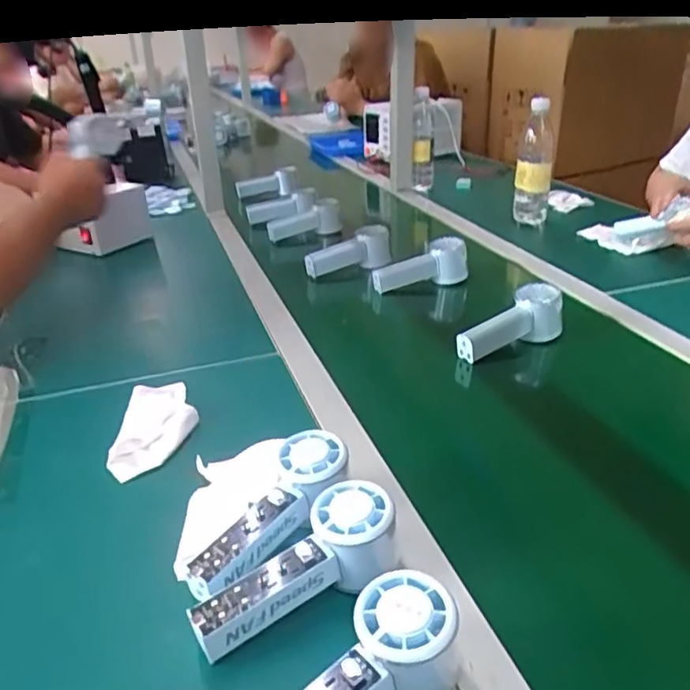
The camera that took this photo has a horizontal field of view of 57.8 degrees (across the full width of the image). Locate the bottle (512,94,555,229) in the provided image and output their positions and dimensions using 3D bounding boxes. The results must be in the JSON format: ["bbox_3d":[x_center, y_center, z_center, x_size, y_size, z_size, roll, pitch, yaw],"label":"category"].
[{"bbox_3d":[0.372,-0.357,1.229,0.068,0.226,0.075,7,29,20],"label":"bottle"}]

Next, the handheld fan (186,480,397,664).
[{"bbox_3d":[-0.024,0.151,0.437,0.141,0.071,0.051,-15,30,-23],"label":"handheld fan"}]

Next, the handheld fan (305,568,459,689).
[{"bbox_3d":[-0.002,0.192,0.350,0.150,0.068,0.056,-18,31,-27],"label":"handheld fan"}]

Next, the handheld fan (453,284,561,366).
[{"bbox_3d":[0.207,-0.023,0.770,0.148,0.059,0.055,-24,35,-35],"label":"handheld fan"}]

